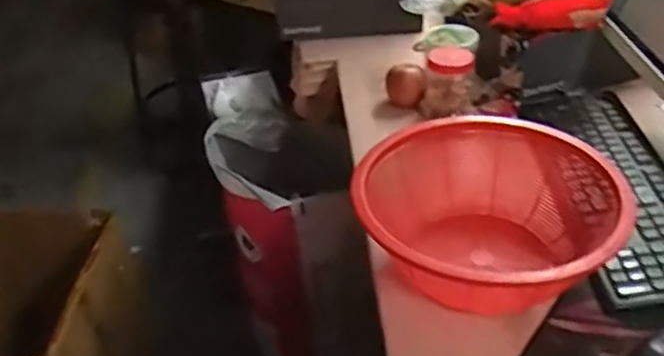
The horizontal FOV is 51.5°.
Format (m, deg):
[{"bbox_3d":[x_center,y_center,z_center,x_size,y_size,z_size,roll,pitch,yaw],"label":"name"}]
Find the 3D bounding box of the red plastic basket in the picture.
[{"bbox_3d":[0.181,0.050,0.814,0.292,0.124,0.316,0,35,6],"label":"red plastic basket"}]

